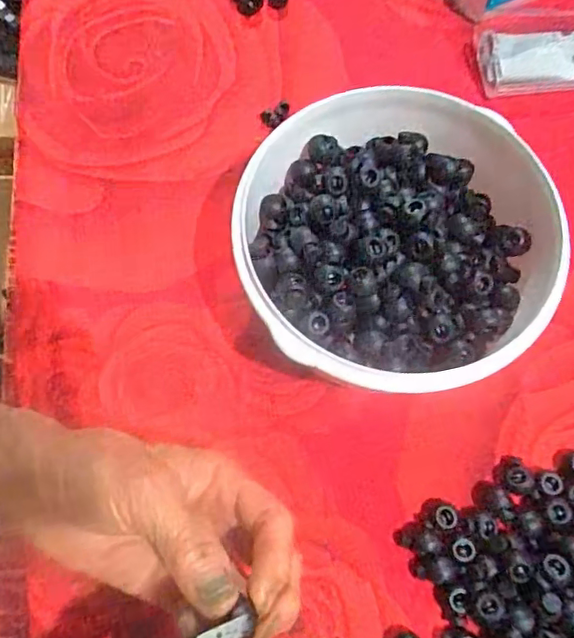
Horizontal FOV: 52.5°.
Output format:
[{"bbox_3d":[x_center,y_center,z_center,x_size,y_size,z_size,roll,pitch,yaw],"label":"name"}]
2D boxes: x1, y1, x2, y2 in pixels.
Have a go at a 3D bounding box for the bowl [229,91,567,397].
[{"bbox_3d":[0.061,-0.037,0.315,0.166,0.074,0.155,1,72,-2],"label":"bowl"}]

